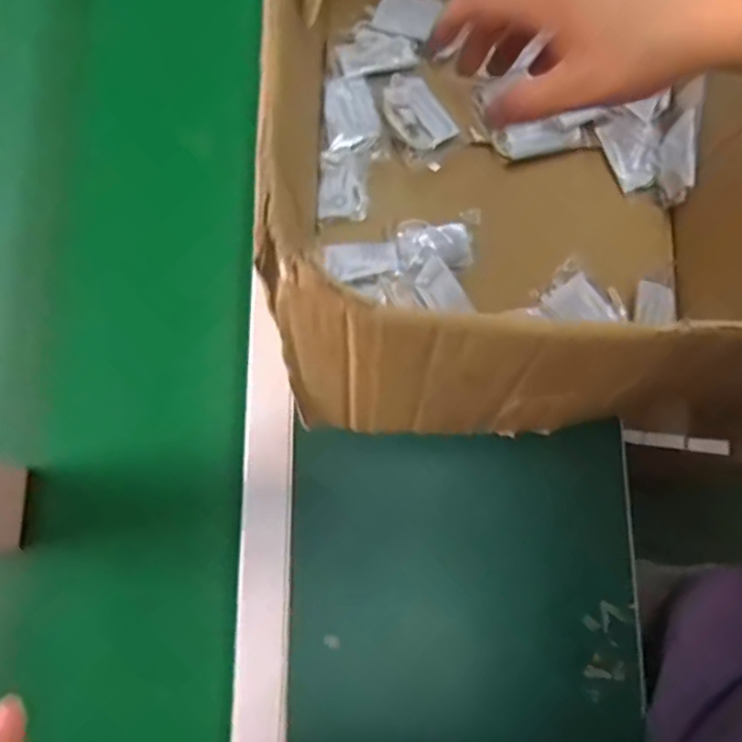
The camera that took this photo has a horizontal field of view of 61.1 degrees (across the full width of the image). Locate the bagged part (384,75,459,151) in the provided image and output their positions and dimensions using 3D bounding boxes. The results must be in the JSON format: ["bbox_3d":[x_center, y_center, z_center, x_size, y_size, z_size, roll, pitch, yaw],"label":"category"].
[{"bbox_3d":[0.042,-0.248,0.602,0.052,0.010,0.080,-32,81,-5],"label":"bagged part"}]

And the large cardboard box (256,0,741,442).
[{"bbox_3d":[0.122,-0.191,0.475,0.357,0.295,0.464,2,80,1],"label":"large cardboard box"}]

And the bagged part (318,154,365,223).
[{"bbox_3d":[-0.027,-0.173,0.587,0.042,0.006,0.061,2,80,1],"label":"bagged part"}]

